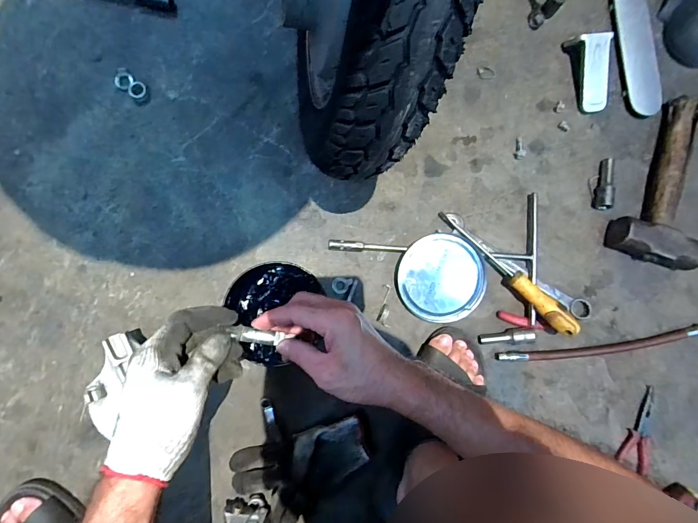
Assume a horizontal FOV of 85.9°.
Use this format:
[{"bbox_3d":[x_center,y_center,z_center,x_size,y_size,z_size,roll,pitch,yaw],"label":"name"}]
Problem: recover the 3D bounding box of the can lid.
[{"bbox_3d":[0.131,0.024,0.545,0.124,0.017,0.123,0,86,-4],"label":"can lid"}]

